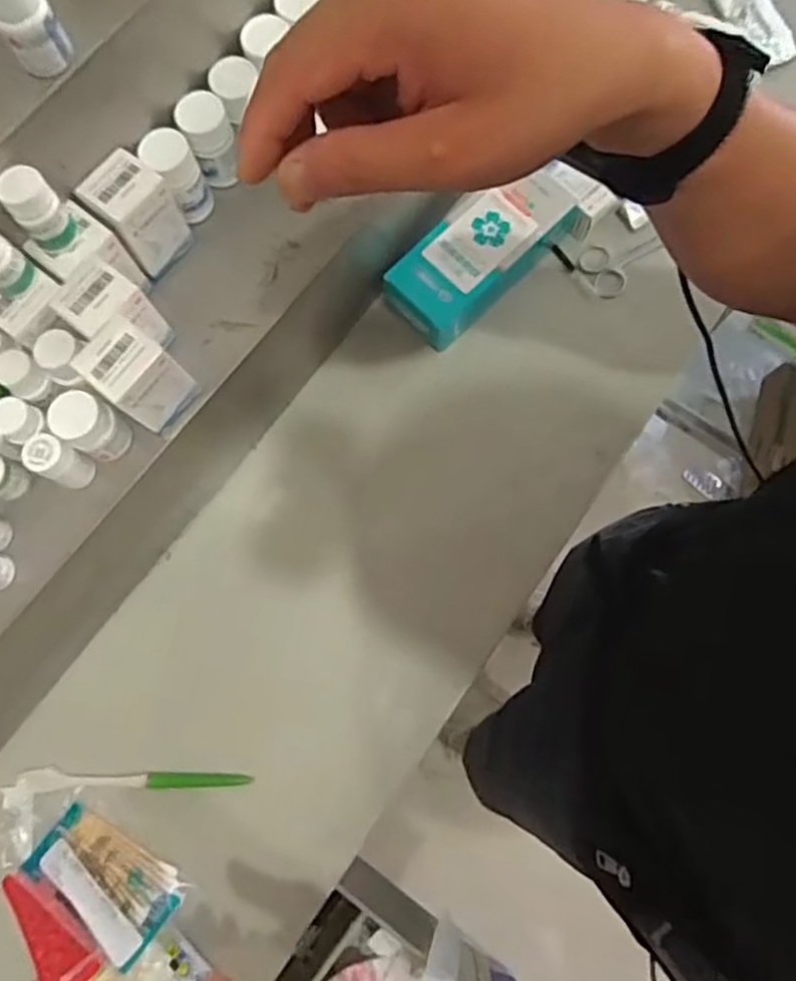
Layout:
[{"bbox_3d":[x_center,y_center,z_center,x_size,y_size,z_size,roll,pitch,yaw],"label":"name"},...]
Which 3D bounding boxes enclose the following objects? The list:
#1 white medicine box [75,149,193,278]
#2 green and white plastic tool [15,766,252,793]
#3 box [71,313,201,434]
[{"bbox_3d":[-0.168,-0.178,0.453,0.040,0.065,0.041,36,82,8],"label":"white medicine box"},{"bbox_3d":[-0.201,0.218,0.527,0.174,0.004,0.017,-1,79,1],"label":"green and white plastic tool"},{"bbox_3d":[-0.157,-0.068,0.422,0.042,0.060,0.041,37,82,8],"label":"box"}]

